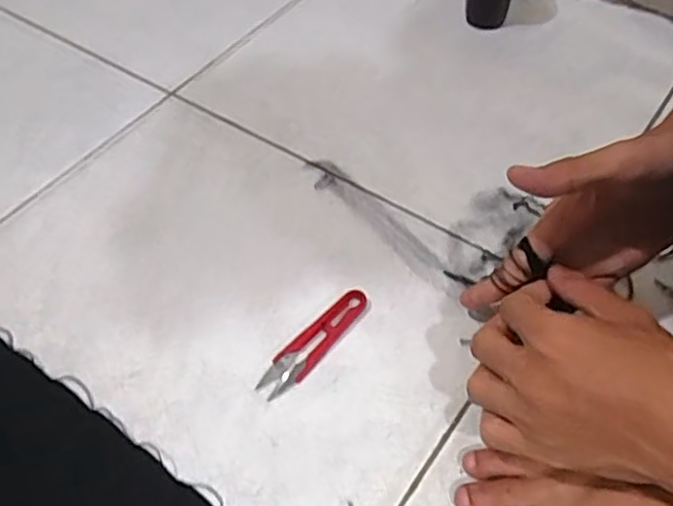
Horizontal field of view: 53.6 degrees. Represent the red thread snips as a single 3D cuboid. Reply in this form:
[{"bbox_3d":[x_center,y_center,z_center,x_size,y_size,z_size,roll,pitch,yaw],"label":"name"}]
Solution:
[{"bbox_3d":[-0.014,0.063,0.475,0.025,0.006,0.105,37,60,26],"label":"red thread snips"}]

